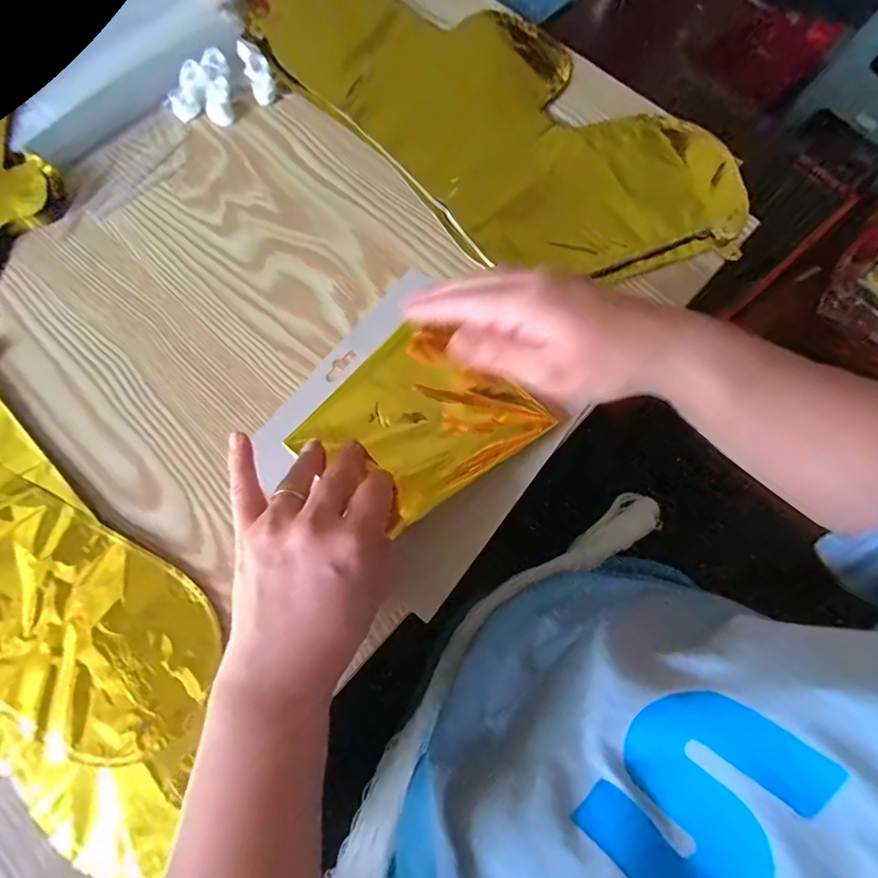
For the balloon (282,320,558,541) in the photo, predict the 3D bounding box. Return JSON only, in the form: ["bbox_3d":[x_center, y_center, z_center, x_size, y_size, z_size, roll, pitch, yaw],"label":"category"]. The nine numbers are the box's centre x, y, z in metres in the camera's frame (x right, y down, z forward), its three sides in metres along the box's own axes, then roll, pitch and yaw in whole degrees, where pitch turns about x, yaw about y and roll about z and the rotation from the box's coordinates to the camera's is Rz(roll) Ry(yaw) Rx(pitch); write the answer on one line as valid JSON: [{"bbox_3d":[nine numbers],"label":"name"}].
[{"bbox_3d":[-0.013,-0.010,0.326,0.128,0.014,0.114,-42,78,-12],"label":"balloon"}]

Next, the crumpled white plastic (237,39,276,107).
[{"bbox_3d":[-0.151,-0.305,0.409,0.019,0.009,0.062,-22,75,-7],"label":"crumpled white plastic"}]

